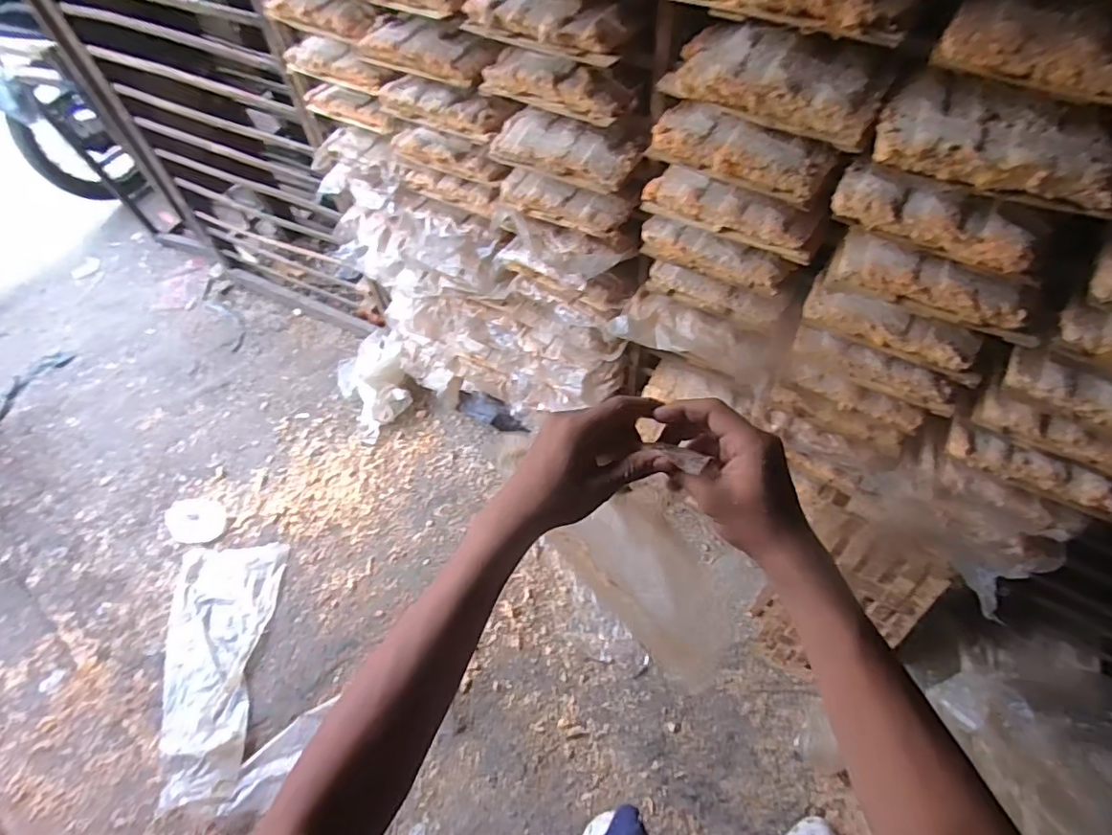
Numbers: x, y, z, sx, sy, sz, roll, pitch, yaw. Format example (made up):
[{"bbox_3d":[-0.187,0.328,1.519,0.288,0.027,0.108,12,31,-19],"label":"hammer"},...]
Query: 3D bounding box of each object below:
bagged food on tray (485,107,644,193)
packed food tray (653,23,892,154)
[{"bbox_3d":[0.014,-0.418,0.854,0.224,0.047,0.097,21,60,17],"label":"bagged food on tray"},{"bbox_3d":[0.255,-0.394,0.645,0.243,0.054,0.127,21,60,17],"label":"packed food tray"}]

